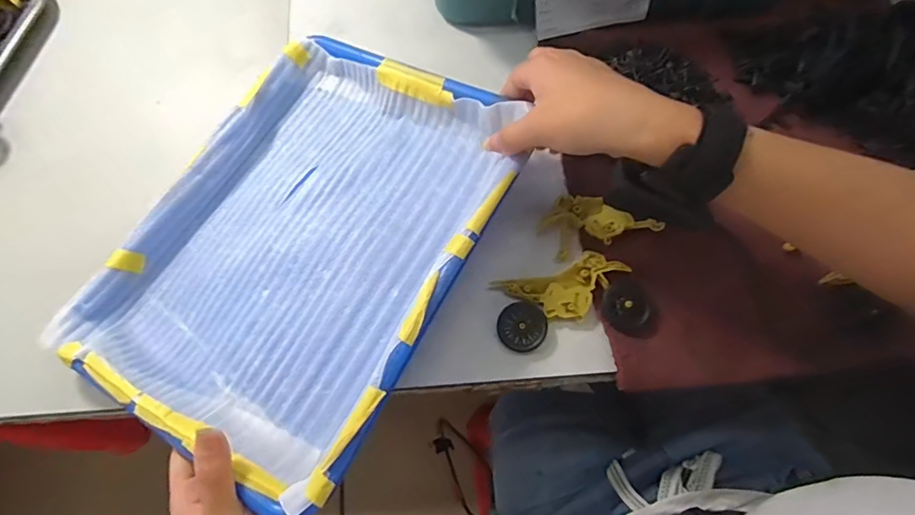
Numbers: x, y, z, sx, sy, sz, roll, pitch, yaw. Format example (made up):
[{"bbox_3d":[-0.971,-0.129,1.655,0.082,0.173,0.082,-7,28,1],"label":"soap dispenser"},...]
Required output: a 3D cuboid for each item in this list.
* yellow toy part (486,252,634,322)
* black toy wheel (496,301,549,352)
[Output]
[{"bbox_3d":[0.085,0.027,0.389,0.100,0.015,0.047,-17,72,-4],"label":"yellow toy part"},{"bbox_3d":[0.051,0.055,0.383,0.038,0.014,0.038,0,72,1],"label":"black toy wheel"}]

